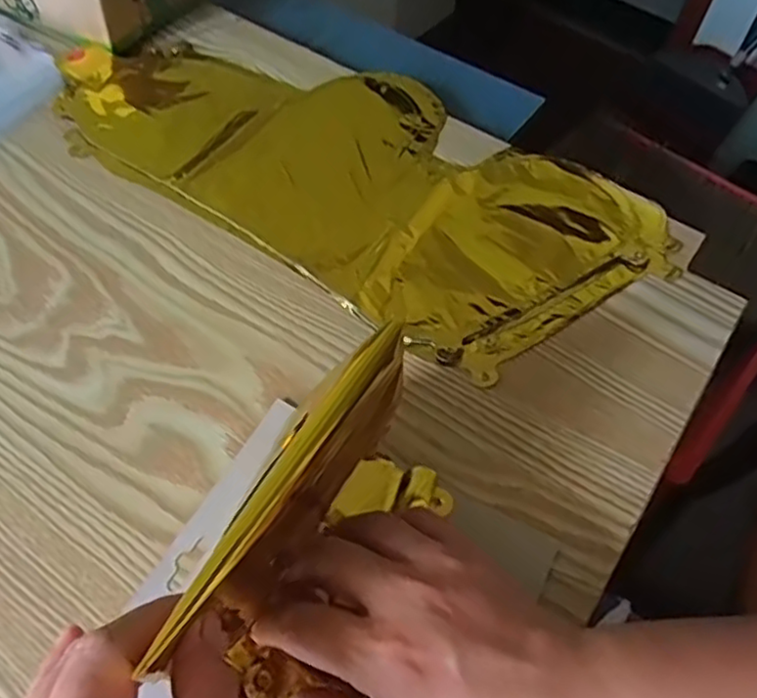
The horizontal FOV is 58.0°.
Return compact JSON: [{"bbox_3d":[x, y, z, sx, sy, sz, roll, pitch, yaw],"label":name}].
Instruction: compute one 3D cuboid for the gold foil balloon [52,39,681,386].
[{"bbox_3d":[-0.024,-0.137,0.488,0.427,0.011,0.209,31,58,17],"label":"gold foil balloon"}]

